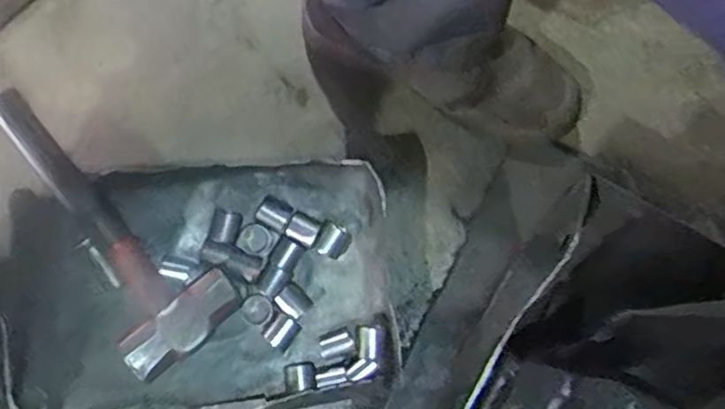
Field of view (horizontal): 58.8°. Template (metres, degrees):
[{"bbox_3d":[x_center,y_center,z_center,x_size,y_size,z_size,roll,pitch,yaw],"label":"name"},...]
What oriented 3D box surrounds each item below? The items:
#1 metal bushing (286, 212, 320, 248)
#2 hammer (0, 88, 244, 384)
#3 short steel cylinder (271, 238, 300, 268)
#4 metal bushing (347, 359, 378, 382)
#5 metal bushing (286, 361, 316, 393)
[{"bbox_3d":[-0.052,0.023,0.569,0.028,0.016,0.025,29,77,5],"label":"metal bushing"},{"bbox_3d":[-0.218,0.017,0.540,0.096,0.050,0.255,-38,95,-10],"label":"hammer"},{"bbox_3d":[-0.068,0.043,0.564,0.016,0.016,0.025,33,78,6],"label":"short steel cylinder"},{"bbox_3d":[-0.001,0.139,0.544,0.025,0.017,0.014,-28,79,-8],"label":"metal bushing"},{"bbox_3d":[-0.053,0.146,0.545,0.025,0.019,0.023,-10,77,-4],"label":"metal bushing"}]

